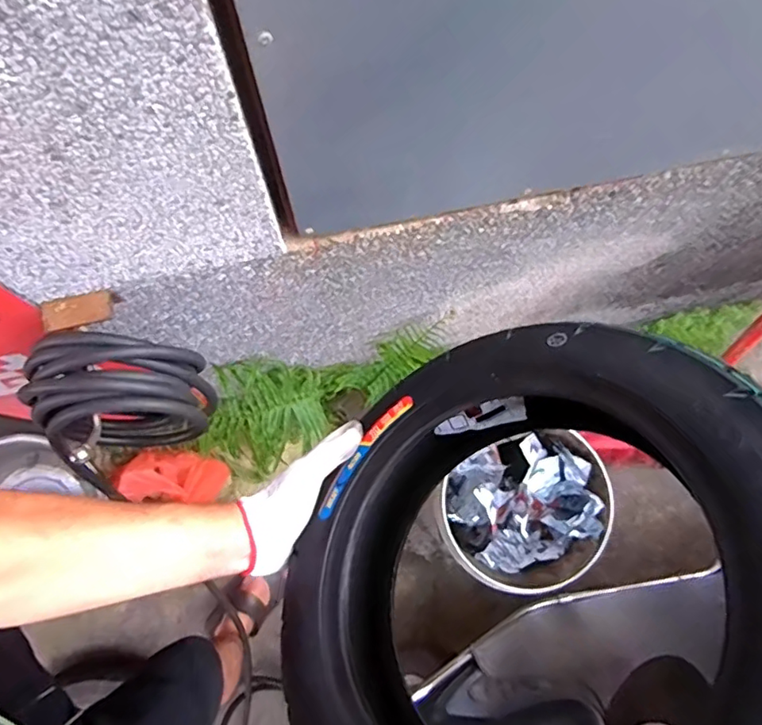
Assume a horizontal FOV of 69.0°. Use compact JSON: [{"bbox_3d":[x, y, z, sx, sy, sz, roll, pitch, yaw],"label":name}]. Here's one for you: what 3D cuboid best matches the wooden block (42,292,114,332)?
[{"bbox_3d":[-0.293,-0.049,0.535,0.064,0.011,0.028,-13,77,-4],"label":"wooden block"}]

